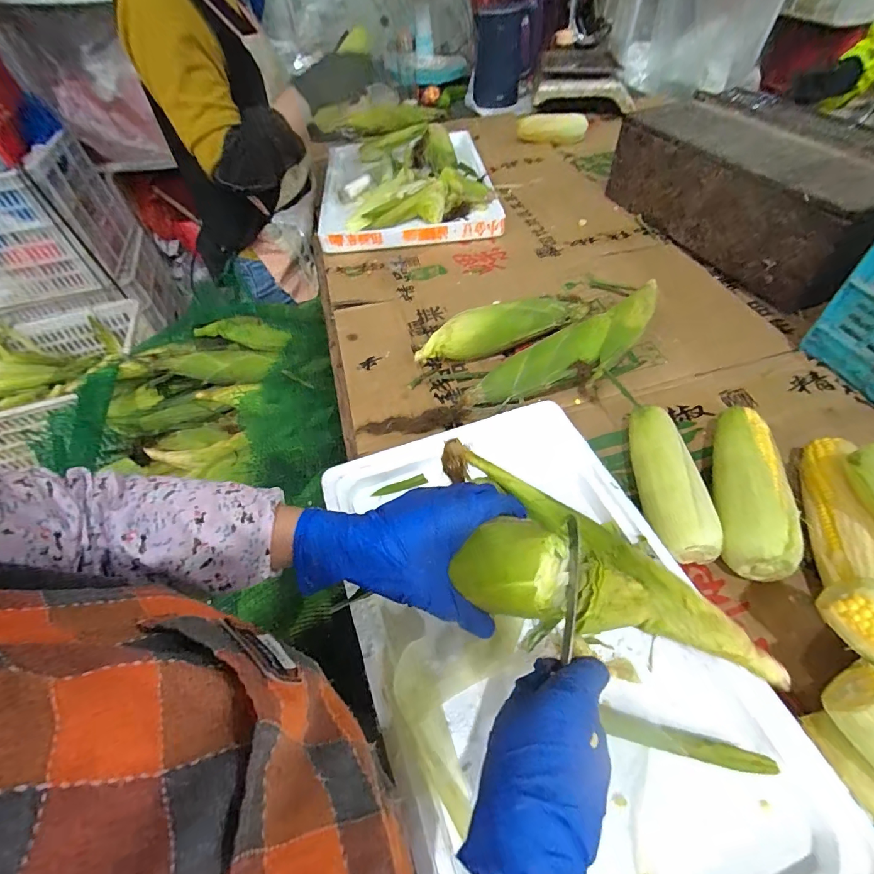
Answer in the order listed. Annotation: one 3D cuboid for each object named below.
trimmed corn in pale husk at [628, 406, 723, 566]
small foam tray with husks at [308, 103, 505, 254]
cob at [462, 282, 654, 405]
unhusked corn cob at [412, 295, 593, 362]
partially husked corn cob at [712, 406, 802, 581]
[{"bbox_3d":[0.245,0.040,0.467,0.053,0.048,0.185,-4,52,1],"label":"trimmed corn in pale husk"},{"bbox_3d":[-0.068,-0.597,0.990,0.393,0.092,0.495,-8,52,-2],"label":"small foam tray with husks"},{"bbox_3d":[0.191,-0.119,0.600,0.338,0.067,0.099,-23,54,-13],"label":"cob"},{"bbox_3d":[0.106,-0.170,0.652,0.291,0.079,0.058,-23,54,-14],"label":"unhusked corn cob"},{"bbox_3d":[0.330,0.049,0.462,0.065,0.067,0.198,12,54,13],"label":"partially husked corn cob"}]

